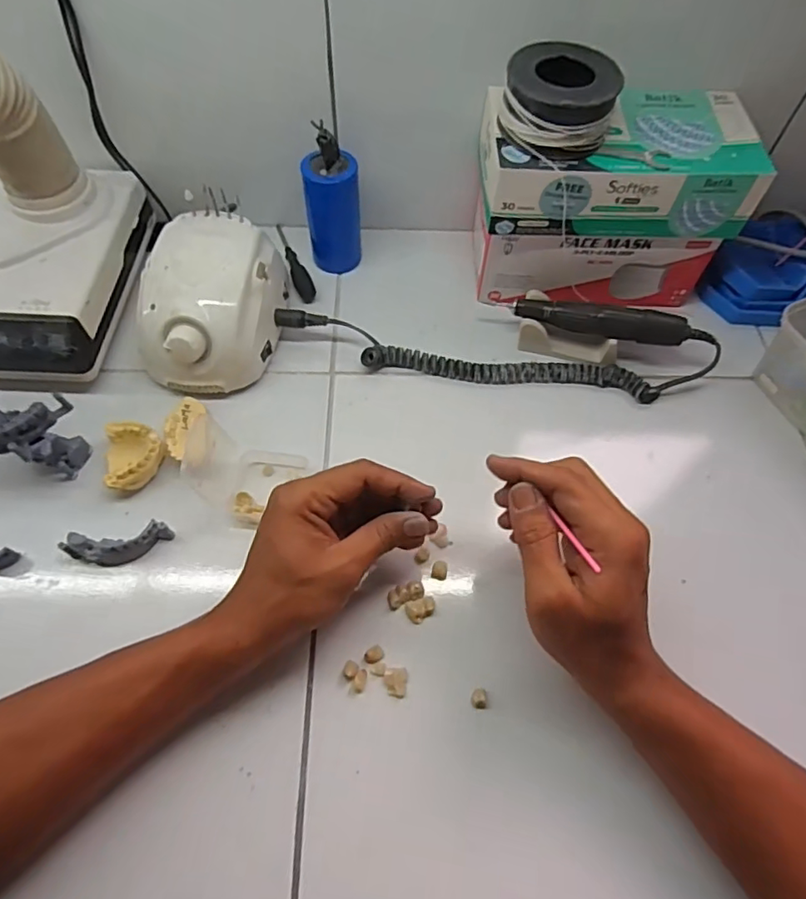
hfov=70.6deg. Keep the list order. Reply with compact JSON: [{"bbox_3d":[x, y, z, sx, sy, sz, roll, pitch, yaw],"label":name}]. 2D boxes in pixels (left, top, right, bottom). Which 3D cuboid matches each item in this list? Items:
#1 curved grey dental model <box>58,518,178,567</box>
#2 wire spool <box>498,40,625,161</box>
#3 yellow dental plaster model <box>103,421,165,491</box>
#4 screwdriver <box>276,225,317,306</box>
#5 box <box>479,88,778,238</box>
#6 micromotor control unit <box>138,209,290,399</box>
[{"bbox_3d":[-0.209,0.072,0.421,0.073,0.027,0.024,-10,60,-9],"label":"curved grey dental model"},{"bbox_3d":[0.118,-0.265,0.430,0.082,0.043,0.078,1,59,-2],"label":"wire spool"},{"bbox_3d":[-0.213,0.003,0.451,0.045,0.025,0.056,-20,62,-14],"label":"yellow dental plaster model"},{"bbox_3d":[-0.109,-0.193,0.578,0.021,0.019,0.116,-14,61,-11],"label":"screwdriver"},{"bbox_3d":[0.170,-0.237,0.475,0.220,0.066,0.106,0,59,-3],"label":"box"},{"bbox_3d":[-0.162,-0.127,0.489,0.101,0.071,0.140,7,60,1],"label":"micromotor control unit"}]

